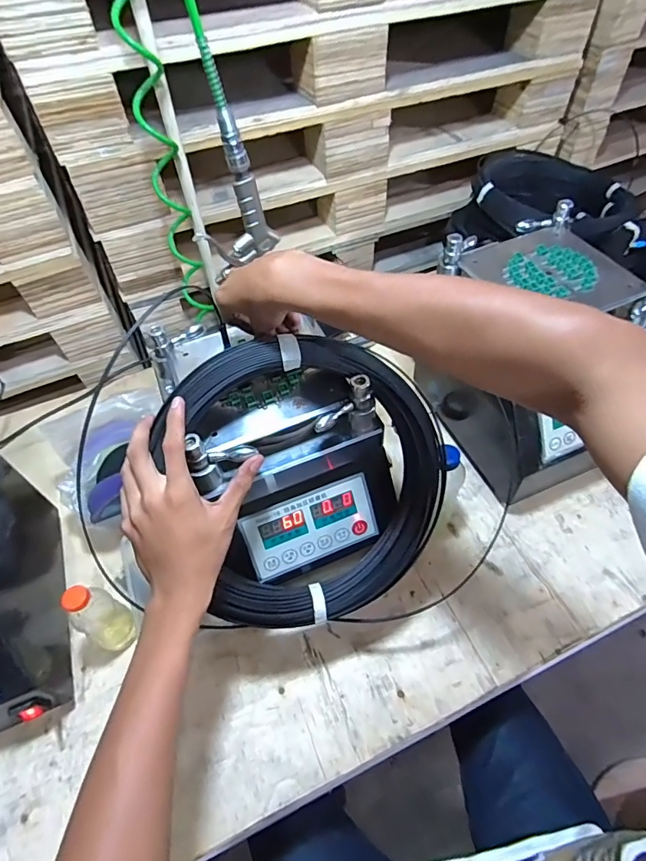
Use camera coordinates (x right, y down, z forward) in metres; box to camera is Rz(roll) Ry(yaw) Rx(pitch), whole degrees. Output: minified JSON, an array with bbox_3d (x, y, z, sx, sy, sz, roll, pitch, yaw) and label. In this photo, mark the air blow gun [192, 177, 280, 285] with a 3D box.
[{"bbox_3d":[-0.103,-0.241,0.548,0.095,0.098,0.023,-26,56,-14],"label":"air blow gun"}]

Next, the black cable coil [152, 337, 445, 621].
[{"bbox_3d":[0.001,0.052,0.503,0.260,0.301,0.061,-12,12,-9],"label":"black cable coil"}]

